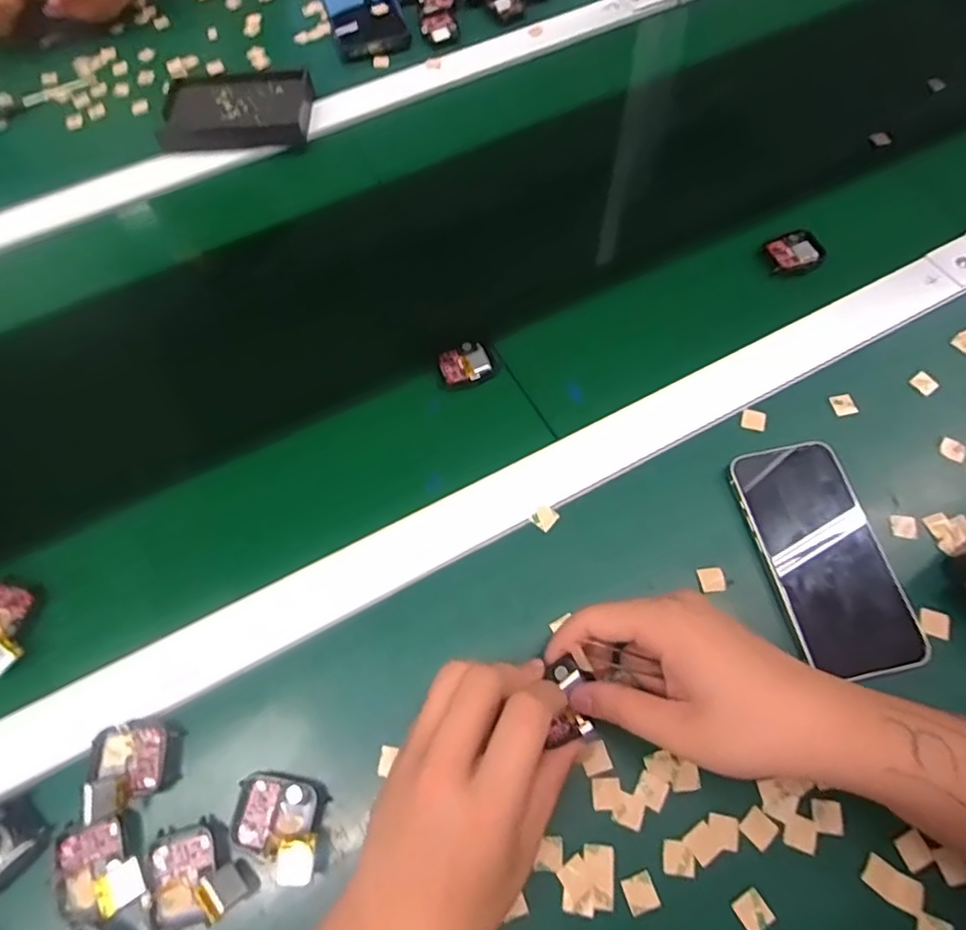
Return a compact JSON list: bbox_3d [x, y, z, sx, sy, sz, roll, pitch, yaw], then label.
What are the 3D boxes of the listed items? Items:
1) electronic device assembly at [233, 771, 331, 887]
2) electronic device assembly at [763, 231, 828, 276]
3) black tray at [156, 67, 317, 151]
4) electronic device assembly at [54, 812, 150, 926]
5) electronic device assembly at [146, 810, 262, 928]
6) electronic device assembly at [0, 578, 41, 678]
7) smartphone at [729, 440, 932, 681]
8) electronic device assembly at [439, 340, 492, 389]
[{"bbox_3d":[-0.109,0.191,0.317,0.047,0.018,0.045,5,66,4],"label":"electronic device assembly"},{"bbox_3d":[0.253,-0.171,0.481,0.043,0.008,0.041,-14,66,-4],"label":"electronic device assembly"},{"bbox_3d":[-0.238,-0.342,0.580,0.139,0.024,0.099,-1,66,2],"label":"black tray"},{"bbox_3d":[-0.199,0.207,0.304,0.044,0.022,0.046,-18,67,-6],"label":"electronic device assembly"},{"bbox_3d":[-0.150,0.211,0.305,0.045,0.023,0.048,-34,69,-12],"label":"electronic device assembly"},{"bbox_3d":[-0.300,0.100,0.367,0.038,0.023,0.058,-5,66,0],"label":"electronic device assembly"},{"bbox_3d":[0.213,0.056,0.373,0.073,0.014,0.144,-12,66,-3],"label":"smartphone"},{"bbox_3d":[-0.013,-0.074,0.444,0.038,0.008,0.035,-19,67,-7],"label":"electronic device assembly"}]

